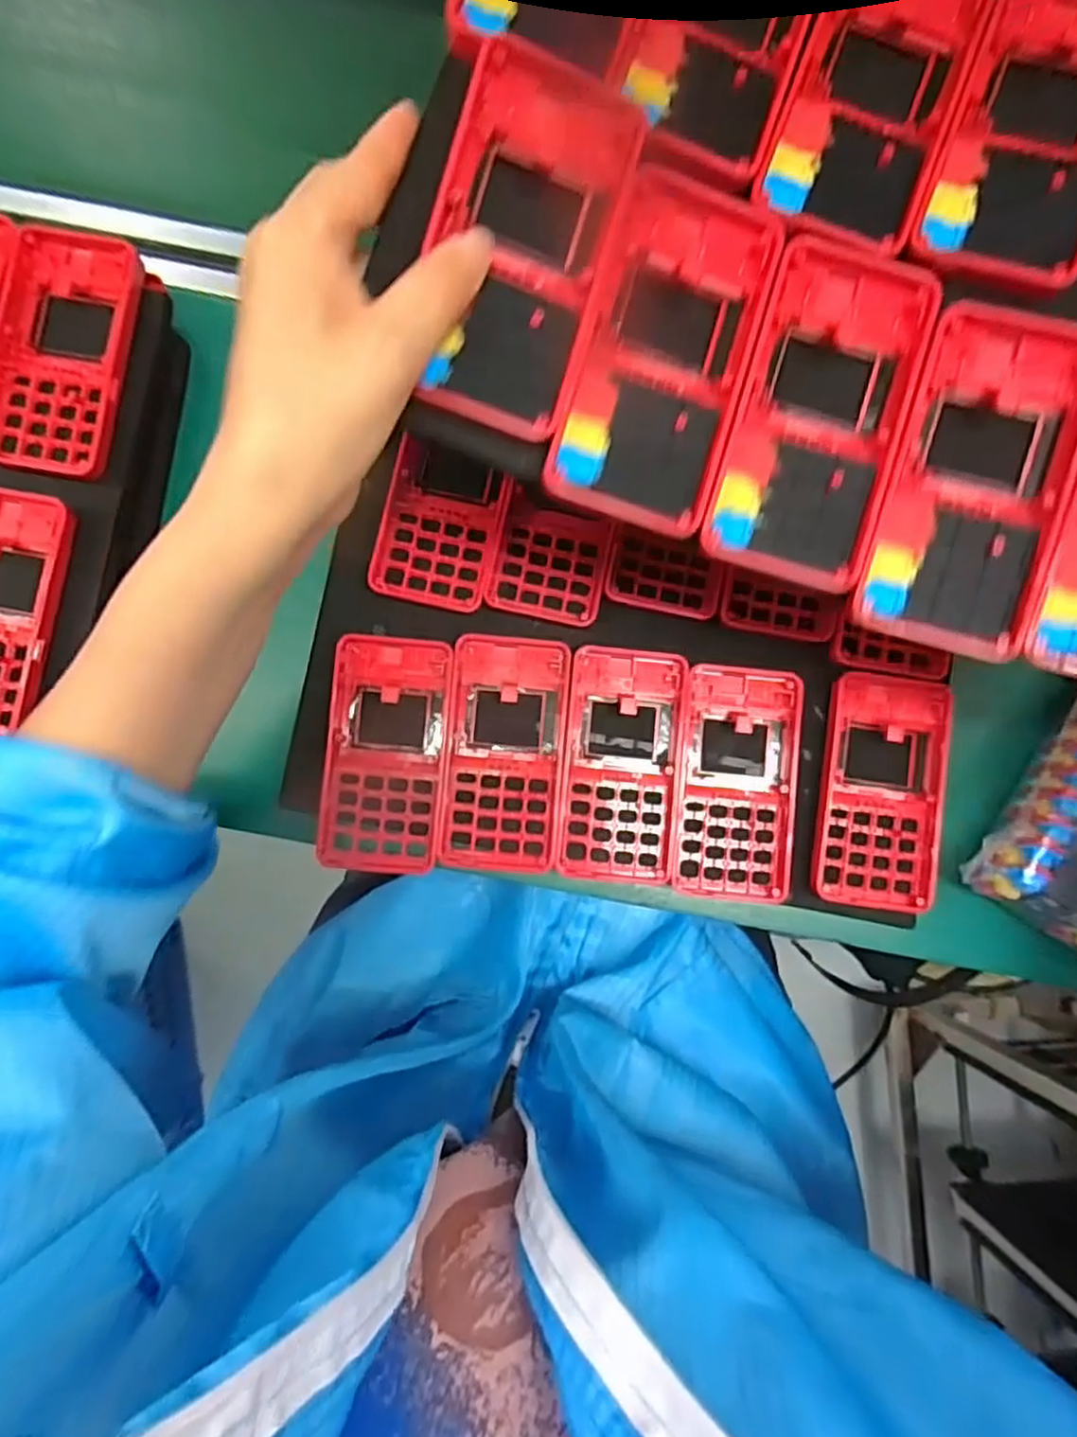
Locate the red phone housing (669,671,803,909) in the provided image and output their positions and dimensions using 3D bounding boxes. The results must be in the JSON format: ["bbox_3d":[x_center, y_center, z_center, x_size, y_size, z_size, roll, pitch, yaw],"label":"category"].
[{"bbox_3d":[0.106,0.034,0.381,0.060,0.014,0.122,6,84,-1],"label":"red phone housing"}]

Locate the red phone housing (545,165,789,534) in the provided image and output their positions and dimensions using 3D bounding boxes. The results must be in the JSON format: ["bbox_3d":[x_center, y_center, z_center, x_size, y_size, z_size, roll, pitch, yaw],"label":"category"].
[{"bbox_3d":[0.048,-0.133,0.266,0.060,0.020,0.123,16,84,0],"label":"red phone housing"}]

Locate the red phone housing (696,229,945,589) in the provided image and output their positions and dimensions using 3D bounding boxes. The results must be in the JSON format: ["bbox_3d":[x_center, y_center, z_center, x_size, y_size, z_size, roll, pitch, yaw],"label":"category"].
[{"bbox_3d":[0.107,-0.117,0.271,0.062,0.017,0.127,16,84,0],"label":"red phone housing"}]

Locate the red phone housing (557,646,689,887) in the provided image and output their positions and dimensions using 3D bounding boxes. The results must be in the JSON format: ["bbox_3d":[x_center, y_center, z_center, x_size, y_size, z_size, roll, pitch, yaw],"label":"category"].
[{"bbox_3d":[0.045,0.024,0.380,0.061,0.012,0.122,5,84,-1],"label":"red phone housing"}]

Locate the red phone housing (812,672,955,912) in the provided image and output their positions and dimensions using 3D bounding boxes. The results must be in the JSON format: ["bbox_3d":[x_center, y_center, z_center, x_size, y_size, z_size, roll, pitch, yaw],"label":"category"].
[{"bbox_3d":[0.183,0.039,0.383,0.062,0.015,0.122,7,84,-1],"label":"red phone housing"}]

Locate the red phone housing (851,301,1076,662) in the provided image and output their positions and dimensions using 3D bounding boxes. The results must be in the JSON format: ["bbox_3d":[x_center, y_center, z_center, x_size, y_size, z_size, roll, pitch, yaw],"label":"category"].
[{"bbox_3d":[0.164,-0.091,0.266,0.062,0.024,0.129,16,84,0],"label":"red phone housing"}]

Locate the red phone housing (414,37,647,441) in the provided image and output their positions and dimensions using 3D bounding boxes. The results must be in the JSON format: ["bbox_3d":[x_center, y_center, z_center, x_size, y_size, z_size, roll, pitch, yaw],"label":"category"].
[{"bbox_3d":[-0.007,-0.167,0.256,0.061,0.014,0.124,17,89,-11],"label":"red phone housing"}]

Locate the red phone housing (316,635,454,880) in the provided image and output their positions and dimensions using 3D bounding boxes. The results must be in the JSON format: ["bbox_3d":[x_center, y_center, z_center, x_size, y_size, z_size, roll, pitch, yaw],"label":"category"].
[{"bbox_3d":[-0.080,0.019,0.379,0.061,0.015,0.124,5,84,-1],"label":"red phone housing"}]

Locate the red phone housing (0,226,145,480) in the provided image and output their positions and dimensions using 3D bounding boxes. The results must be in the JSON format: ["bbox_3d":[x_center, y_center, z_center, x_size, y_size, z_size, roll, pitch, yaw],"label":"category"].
[{"bbox_3d":[-0.241,-0.184,0.365,0.064,0.019,0.124,12,84,0],"label":"red phone housing"}]

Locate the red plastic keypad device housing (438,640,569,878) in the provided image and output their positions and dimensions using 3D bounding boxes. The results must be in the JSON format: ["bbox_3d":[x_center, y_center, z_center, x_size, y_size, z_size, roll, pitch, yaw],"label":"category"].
[{"bbox_3d":[-0.017,0.018,0.380,0.061,0.012,0.123,4,84,-1],"label":"red plastic keypad device housing"}]

